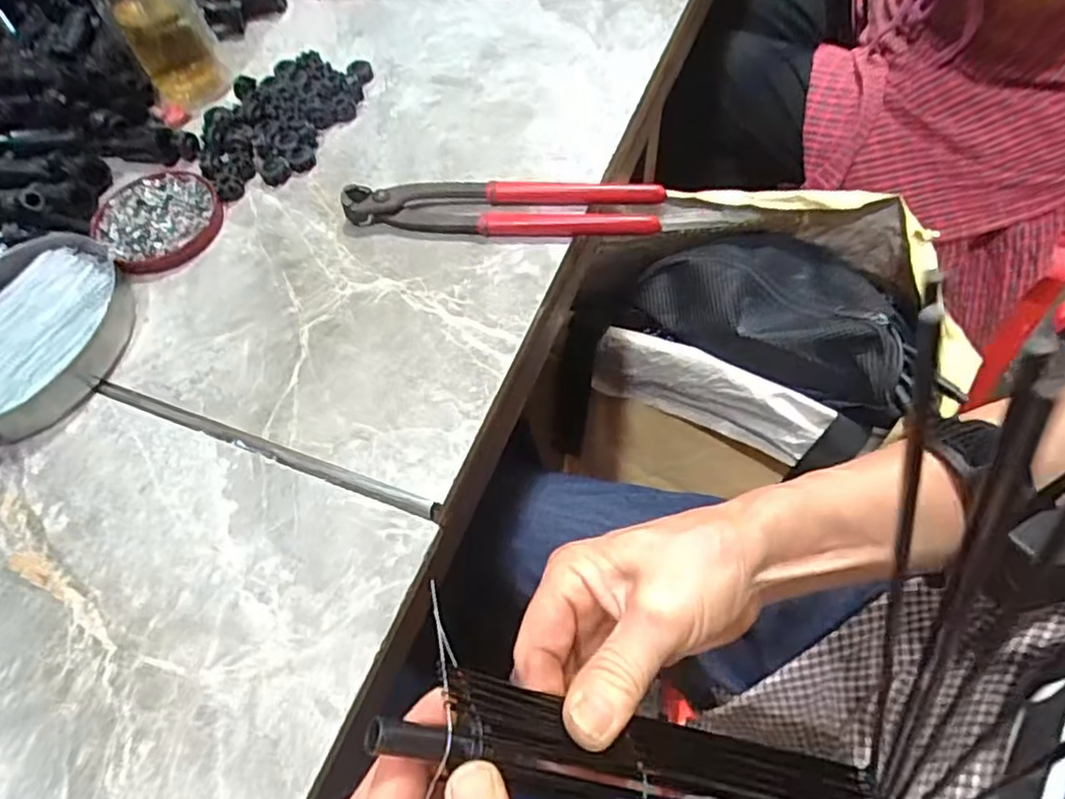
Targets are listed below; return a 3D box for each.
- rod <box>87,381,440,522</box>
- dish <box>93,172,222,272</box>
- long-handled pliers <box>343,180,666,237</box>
[{"bbox_3d":[-0.150,0.024,0.353,0.218,0.006,0.009,18,63,13],"label":"rod"},{"bbox_3d":[-0.258,-0.125,0.446,0.092,0.010,0.077,38,69,22],"label":"dish"},{"bbox_3d":[-0.020,-0.123,0.419,0.200,0.018,0.040,4,61,5],"label":"long-handled pliers"}]

